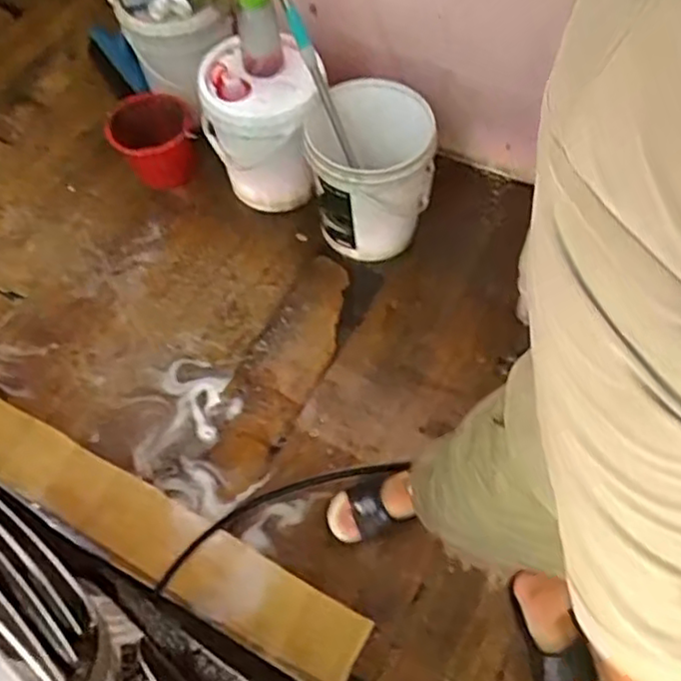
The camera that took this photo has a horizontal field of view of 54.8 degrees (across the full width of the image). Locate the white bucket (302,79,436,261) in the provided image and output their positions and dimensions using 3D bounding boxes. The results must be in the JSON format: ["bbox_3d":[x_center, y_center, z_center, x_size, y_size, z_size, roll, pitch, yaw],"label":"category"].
[{"bbox_3d":[0.070,-0.385,1.496,0.272,0.331,0.280,5,61,5],"label":"white bucket"}]

